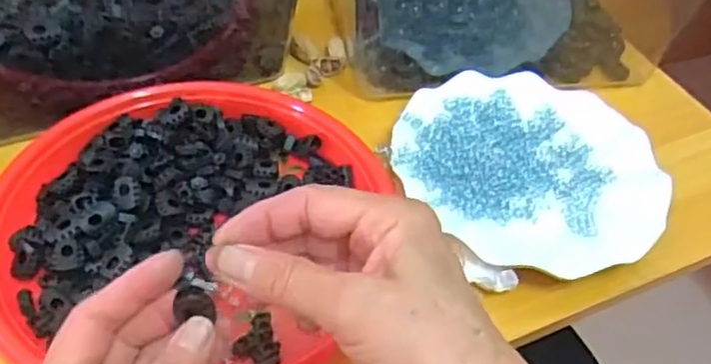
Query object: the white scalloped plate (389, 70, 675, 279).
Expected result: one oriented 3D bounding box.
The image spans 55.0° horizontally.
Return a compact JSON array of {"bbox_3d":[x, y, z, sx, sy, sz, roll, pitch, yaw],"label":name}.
[{"bbox_3d":[0.118,-0.013,0.473,0.180,0.020,0.179,2,48,-3],"label":"white scalloped plate"}]

